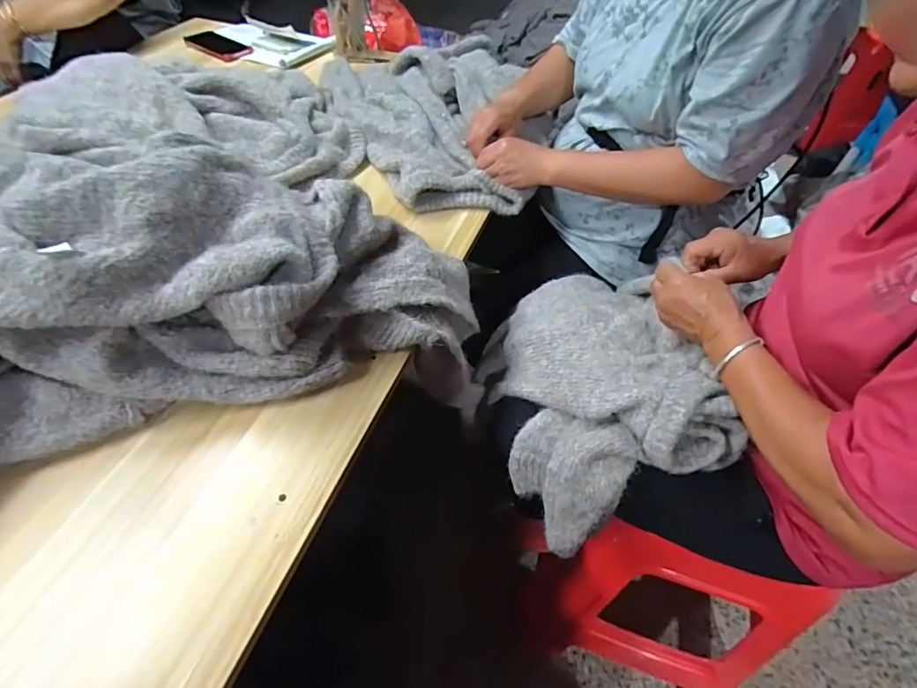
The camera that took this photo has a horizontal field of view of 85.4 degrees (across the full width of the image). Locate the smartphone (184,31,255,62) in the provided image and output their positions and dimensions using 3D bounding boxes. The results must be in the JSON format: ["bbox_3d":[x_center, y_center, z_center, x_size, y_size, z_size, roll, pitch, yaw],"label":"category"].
[{"bbox_3d":[-0.567,-0.701,1.166,0.169,0.016,0.082,31,54,23],"label":"smartphone"}]

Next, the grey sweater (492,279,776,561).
[{"bbox_3d":[0.172,0.048,0.638,0.224,0.163,0.346,-4,49,-7],"label":"grey sweater"}]

